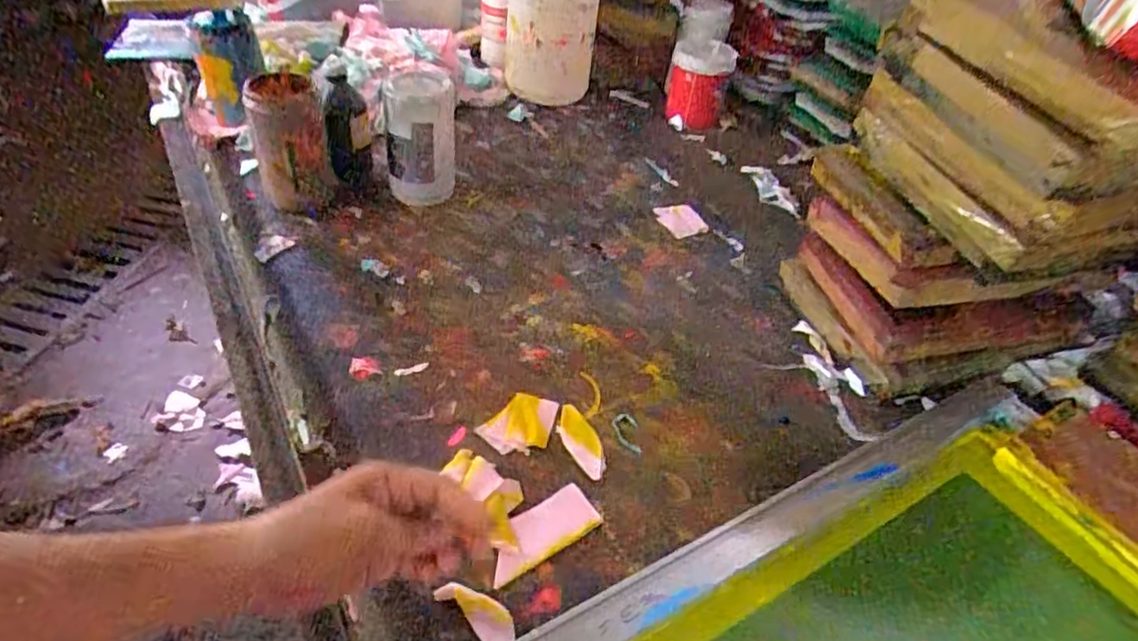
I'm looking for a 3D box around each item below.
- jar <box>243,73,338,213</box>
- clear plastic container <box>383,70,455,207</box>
[{"bbox_3d":[-0.374,-0.231,0.885,0.092,0.164,0.098,-14,46,-20],"label":"jar"},{"bbox_3d":[-0.215,-0.259,0.945,0.097,0.173,0.096,-6,44,-13],"label":"clear plastic container"}]

